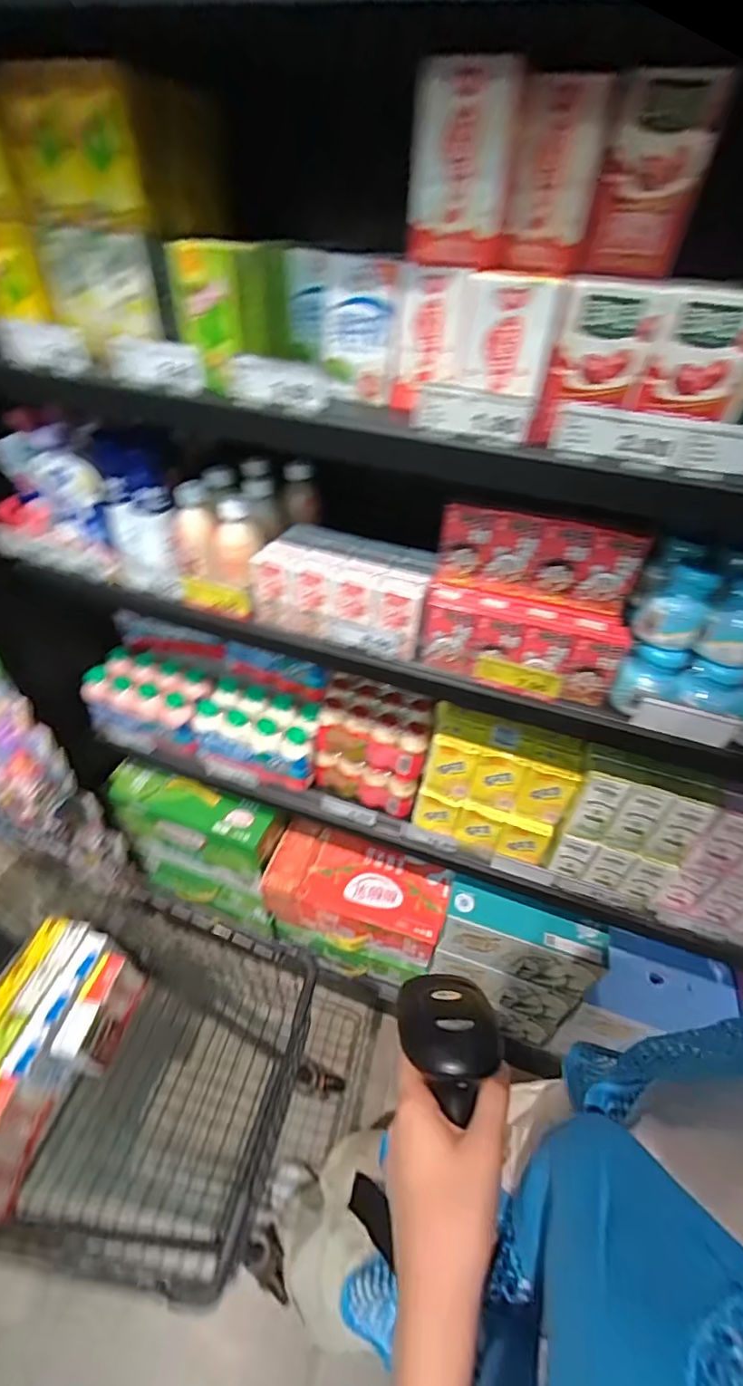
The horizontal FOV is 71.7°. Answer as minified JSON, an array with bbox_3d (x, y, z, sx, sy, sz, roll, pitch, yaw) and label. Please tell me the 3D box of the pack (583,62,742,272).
[{"bbox_3d":[0.212,-0.387,0.390,0.069,0.104,0.047,17,44,14],"label":"pack"}]

